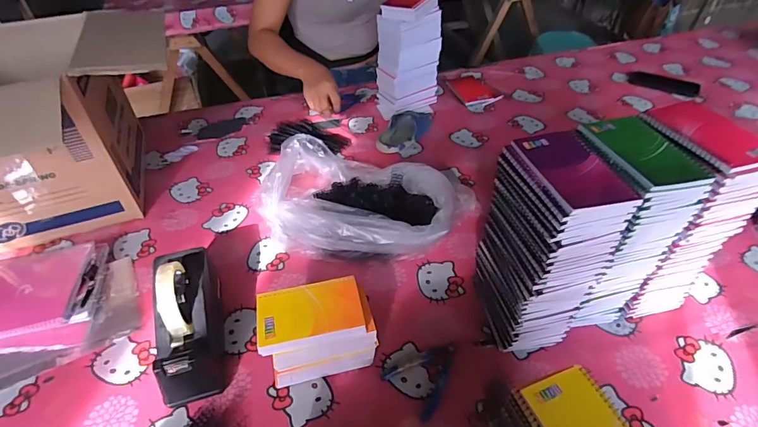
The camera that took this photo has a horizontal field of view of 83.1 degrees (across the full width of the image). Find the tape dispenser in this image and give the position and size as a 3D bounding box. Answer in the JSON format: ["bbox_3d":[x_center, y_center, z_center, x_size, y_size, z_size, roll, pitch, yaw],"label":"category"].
[{"bbox_3d":[-0.263,0.141,0.591,0.070,0.126,0.209,-14,44,-14],"label":"tape dispenser"}]

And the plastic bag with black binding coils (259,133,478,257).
[{"bbox_3d":[-0.036,-0.025,0.778,0.346,0.112,0.259,22,47,24],"label":"plastic bag with black binding coils"}]

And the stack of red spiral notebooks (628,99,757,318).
[{"bbox_3d":[0.394,0.011,0.592,0.099,0.289,0.125,-11,43,-10],"label":"stack of red spiral notebooks"}]

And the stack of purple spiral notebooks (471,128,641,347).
[{"bbox_3d":[0.211,0.051,0.559,0.099,0.281,0.128,-12,43,-11],"label":"stack of purple spiral notebooks"}]

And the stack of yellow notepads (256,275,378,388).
[{"bbox_3d":[-0.079,0.163,0.573,0.143,0.116,0.088,-8,43,-7],"label":"stack of yellow notepads"}]

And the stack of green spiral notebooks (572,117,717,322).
[{"bbox_3d":[0.301,0.030,0.577,0.102,0.285,0.127,-12,43,-12],"label":"stack of green spiral notebooks"}]

